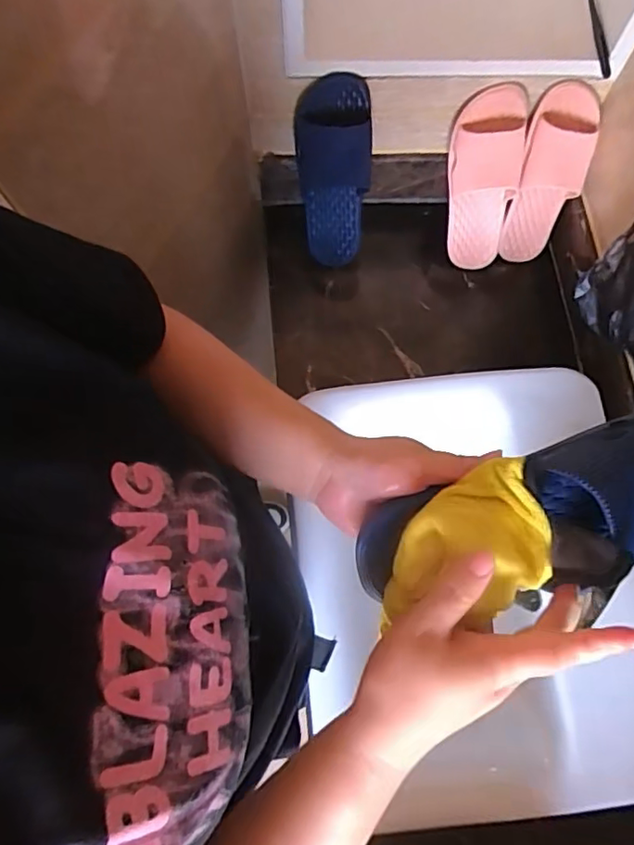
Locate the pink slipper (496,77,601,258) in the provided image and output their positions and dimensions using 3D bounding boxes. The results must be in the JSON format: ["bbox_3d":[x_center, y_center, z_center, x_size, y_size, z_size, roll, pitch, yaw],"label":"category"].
[{"bbox_3d":[0.346,-0.360,0.845,0.097,0.252,0.059,7,46,2],"label":"pink slipper"}]

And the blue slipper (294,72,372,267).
[{"bbox_3d":[0.024,-0.376,0.858,0.113,0.277,0.061,0,48,0],"label":"blue slipper"}]

